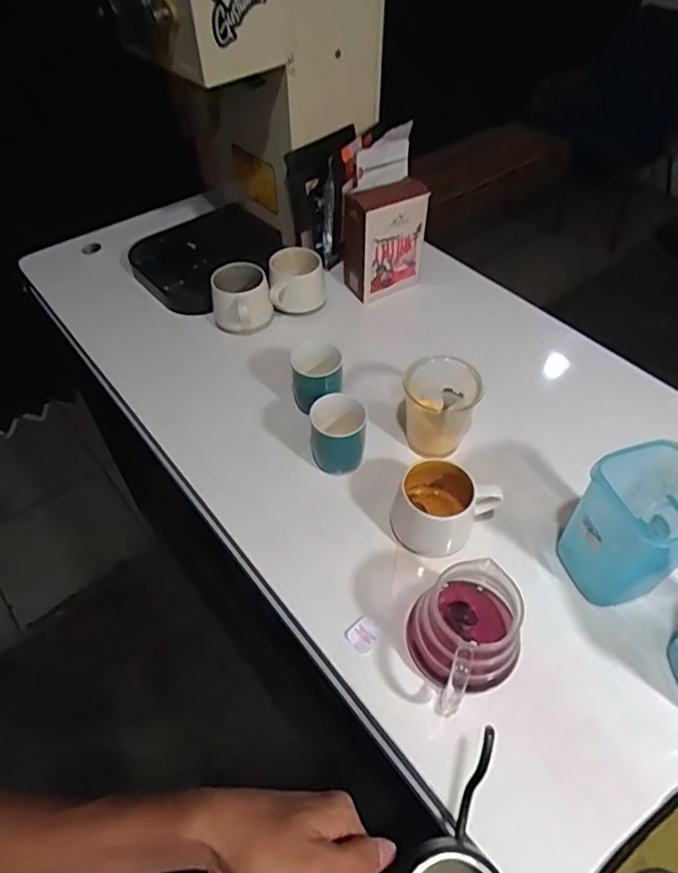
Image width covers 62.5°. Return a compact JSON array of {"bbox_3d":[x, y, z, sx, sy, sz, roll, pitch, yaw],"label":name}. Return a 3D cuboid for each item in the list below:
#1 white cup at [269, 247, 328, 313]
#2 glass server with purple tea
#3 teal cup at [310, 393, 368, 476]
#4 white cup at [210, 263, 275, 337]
[{"bbox_3d":[-0.063,-0.235,0.850,0.082,0.062,0.086,-1,50,1],"label":"white cup"},{"bbox_3d":[0.116,0.179,0.510,0.088,0.090,0.098,-16,51,-11],"label":"glass server with purple tea"},{"bbox_3d":[-0.001,-0.005,0.670,0.064,0.081,0.060,-1,50,1],"label":"teal cup"},{"bbox_3d":[-0.144,-0.197,0.820,0.086,0.070,0.101,-10,50,-7],"label":"white cup"}]

